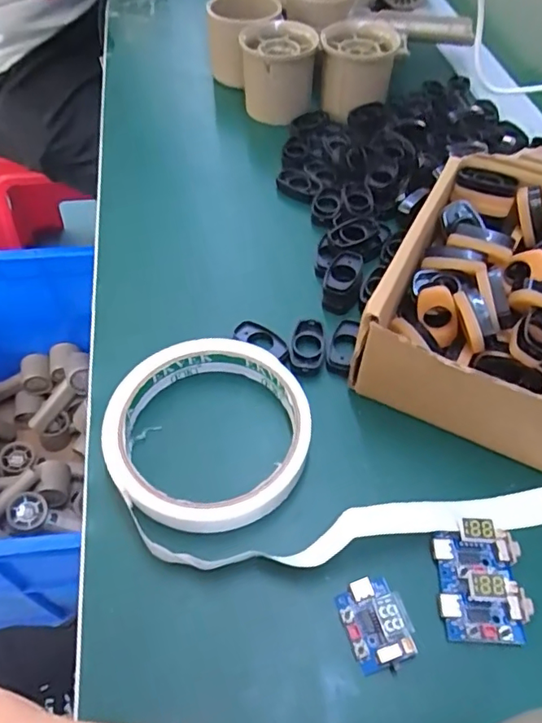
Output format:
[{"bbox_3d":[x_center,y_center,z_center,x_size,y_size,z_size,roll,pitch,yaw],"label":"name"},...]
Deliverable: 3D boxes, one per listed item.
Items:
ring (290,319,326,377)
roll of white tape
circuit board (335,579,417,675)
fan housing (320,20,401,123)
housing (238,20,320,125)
[{"bbox_3d":[0.019,-0.007,0.290,0.018,0.009,0.033,3,54,2],"label":"ring"},{"bbox_3d":[-0.029,0.032,0.256,0.091,0.020,0.090,0,54,0],"label":"roll of white tape"},{"bbox_3d":[0.041,0.101,0.213,0.024,0.007,0.031,-16,55,-11],"label":"circuit board"},{"bbox_3d":[0.065,-0.222,0.422,0.056,0.052,0.051,8,54,5],"label":"fan housing"},{"bbox_3d":[0.006,-0.219,0.426,0.056,0.059,0.052,-4,54,-3],"label":"housing"}]

